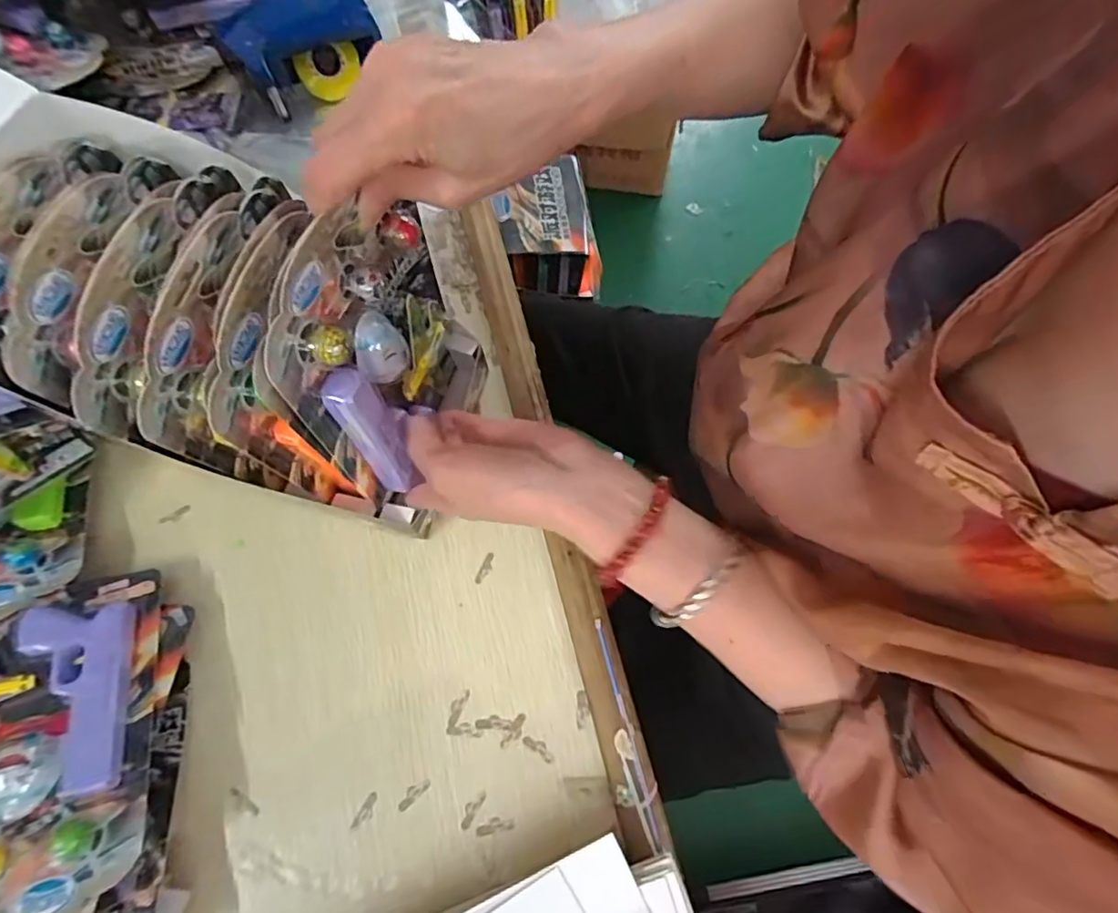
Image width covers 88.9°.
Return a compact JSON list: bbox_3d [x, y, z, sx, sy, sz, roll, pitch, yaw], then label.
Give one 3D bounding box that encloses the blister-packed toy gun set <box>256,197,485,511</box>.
[{"bbox_3d":[-0.096,-0.054,0.346,0.037,0.210,0.138,19,71,6],"label":"blister-packed toy gun set"}]

